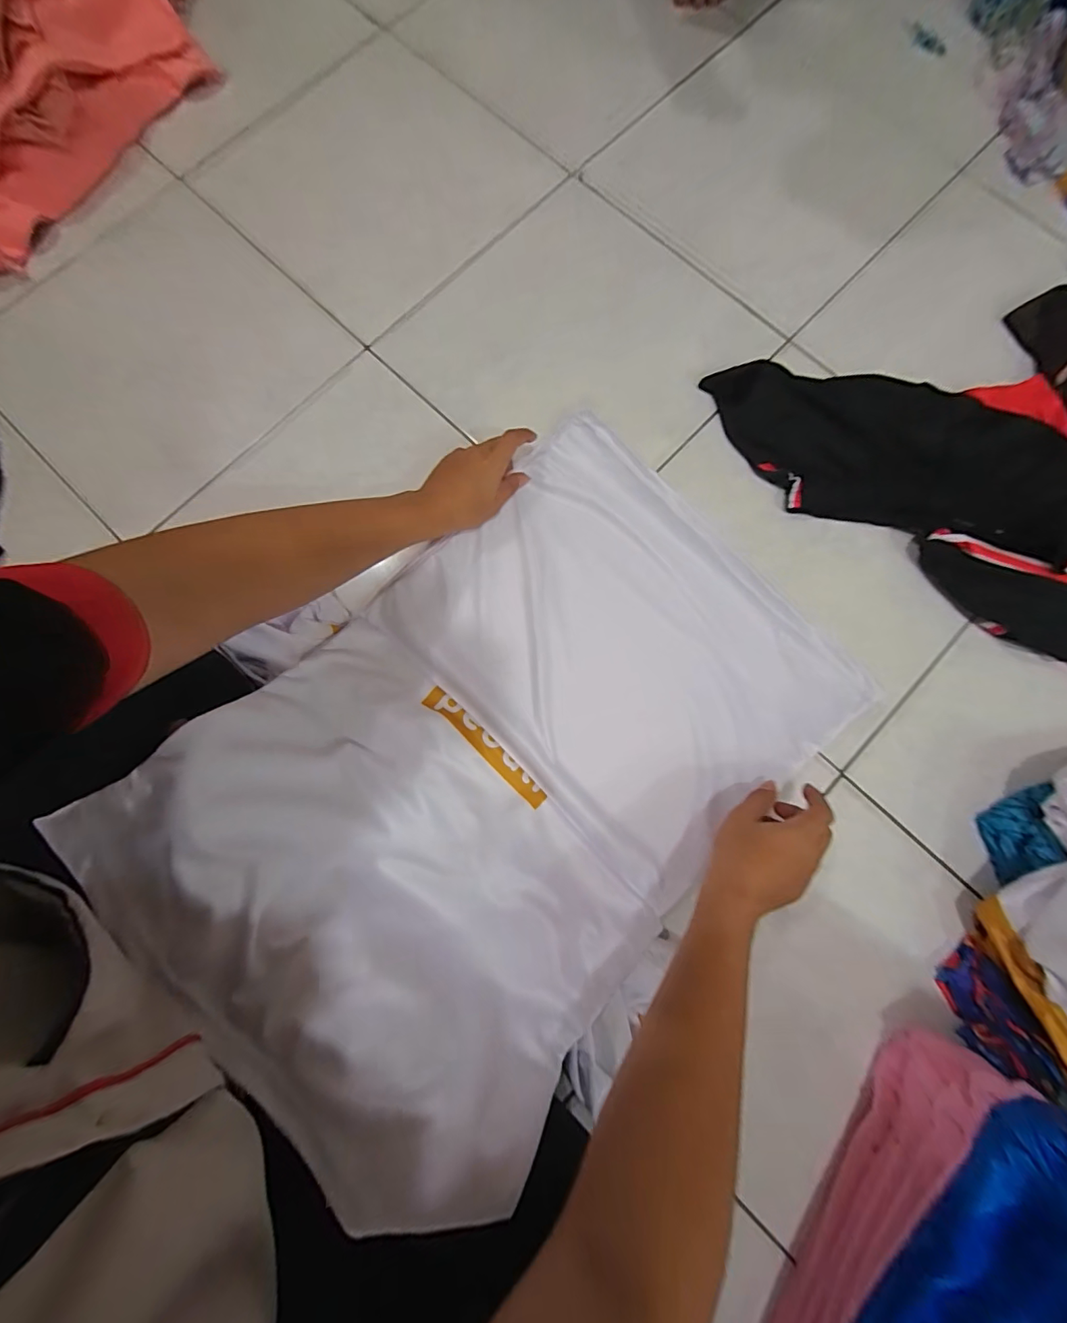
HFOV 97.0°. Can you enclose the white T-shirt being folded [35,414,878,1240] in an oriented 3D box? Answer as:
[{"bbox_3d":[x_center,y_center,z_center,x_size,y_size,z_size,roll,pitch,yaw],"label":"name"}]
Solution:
[{"bbox_3d":[-0.008,0.073,0.457,0.660,0.169,0.461,-41,82,-9],"label":"white T-shirt being folded"}]

